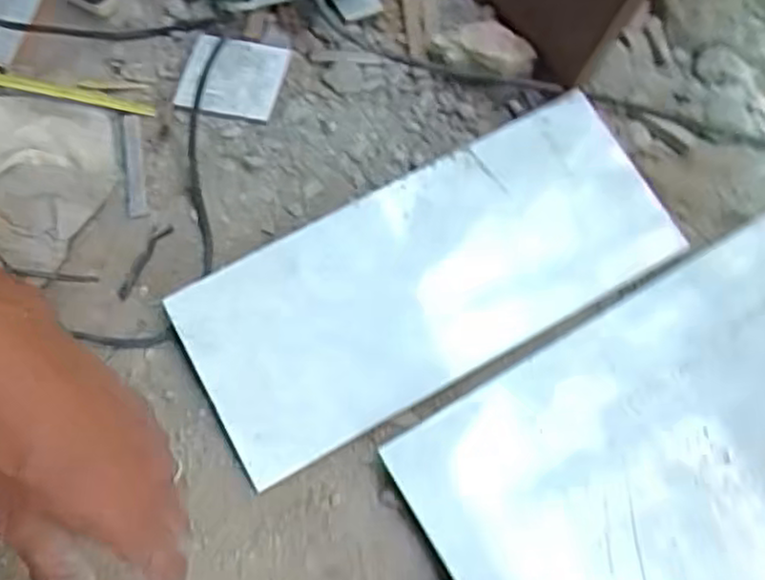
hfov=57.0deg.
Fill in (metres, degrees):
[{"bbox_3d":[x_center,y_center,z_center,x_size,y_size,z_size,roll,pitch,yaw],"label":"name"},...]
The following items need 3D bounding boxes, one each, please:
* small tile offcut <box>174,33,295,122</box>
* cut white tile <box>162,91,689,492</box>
[{"bbox_3d":[-0.140,-0.198,0.655,0.091,0.013,0.079,12,67,4],"label":"small tile offcut"},{"bbox_3d":[0.039,-0.012,0.565,0.390,0.011,0.165,-27,78,-11],"label":"cut white tile"}]

